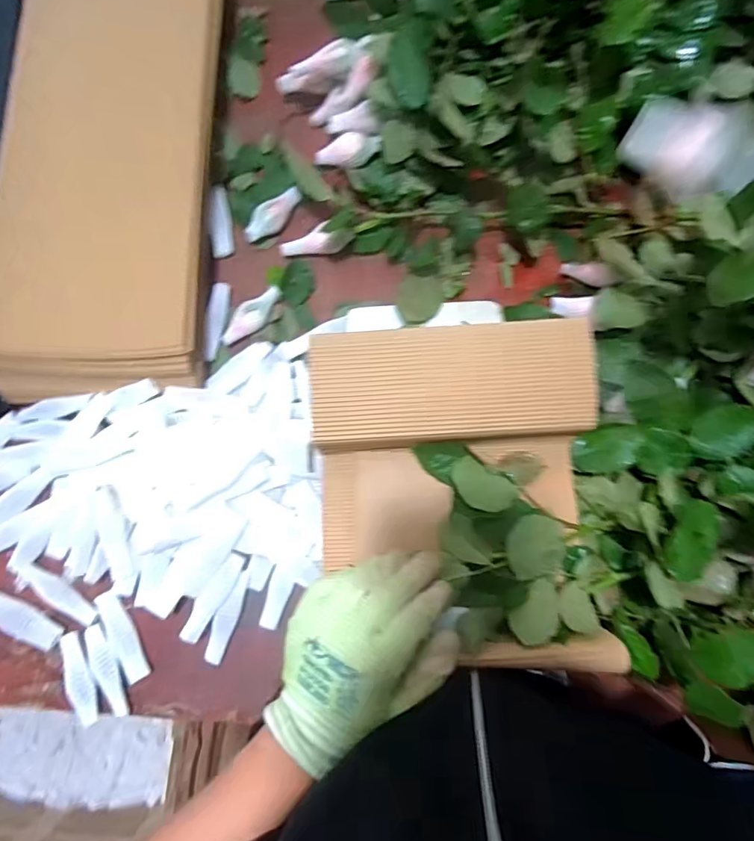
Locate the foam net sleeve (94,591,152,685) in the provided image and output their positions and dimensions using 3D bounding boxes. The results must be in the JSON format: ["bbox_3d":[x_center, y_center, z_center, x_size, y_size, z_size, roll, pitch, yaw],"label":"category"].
[{"bbox_3d":[-0.251,0.213,0.496,0.024,0.012,0.089,-28,83,-4],"label":"foam net sleeve"}]

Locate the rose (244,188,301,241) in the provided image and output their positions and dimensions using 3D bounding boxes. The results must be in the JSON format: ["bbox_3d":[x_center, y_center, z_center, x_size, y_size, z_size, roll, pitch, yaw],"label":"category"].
[{"bbox_3d":[-0.120,-0.238,0.581,0.080,0.022,0.026,-36,83,-5],"label":"rose"}]

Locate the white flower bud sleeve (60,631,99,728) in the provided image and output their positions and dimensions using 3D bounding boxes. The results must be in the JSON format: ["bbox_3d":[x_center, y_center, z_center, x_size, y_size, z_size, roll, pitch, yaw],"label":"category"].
[{"bbox_3d":[-0.287,0.251,0.488,0.025,0.023,0.086,-17,82,-2],"label":"white flower bud sleeve"}]

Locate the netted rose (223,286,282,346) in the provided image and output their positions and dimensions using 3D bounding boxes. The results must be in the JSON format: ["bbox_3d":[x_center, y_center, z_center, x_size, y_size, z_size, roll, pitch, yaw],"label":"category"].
[{"bbox_3d":[-0.138,-0.117,0.555,0.083,0.020,0.025,-43,84,-5],"label":"netted rose"}]

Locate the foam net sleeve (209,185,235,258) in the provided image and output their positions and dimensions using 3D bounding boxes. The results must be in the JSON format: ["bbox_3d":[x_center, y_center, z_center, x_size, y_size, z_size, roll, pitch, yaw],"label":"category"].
[{"bbox_3d":[-0.183,-0.235,0.586,0.026,0.014,0.097,-7,82,-1],"label":"foam net sleeve"}]

